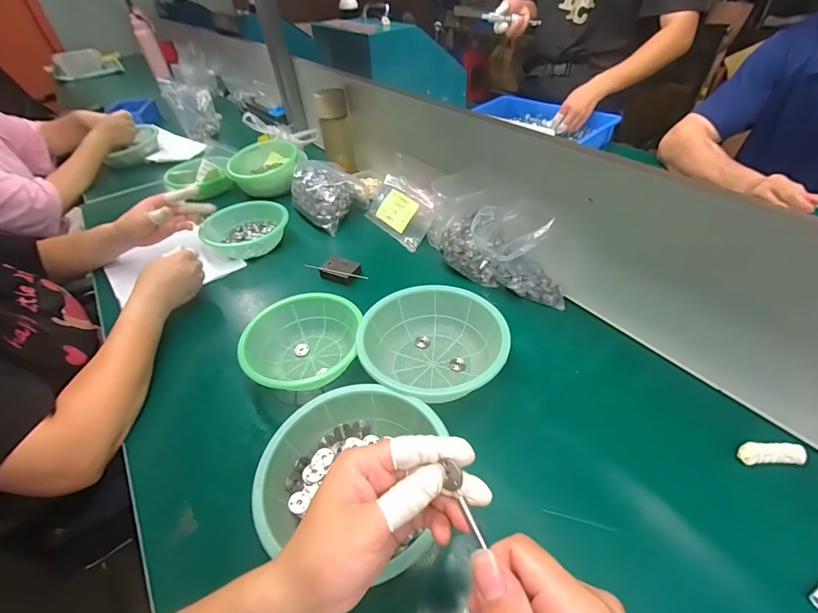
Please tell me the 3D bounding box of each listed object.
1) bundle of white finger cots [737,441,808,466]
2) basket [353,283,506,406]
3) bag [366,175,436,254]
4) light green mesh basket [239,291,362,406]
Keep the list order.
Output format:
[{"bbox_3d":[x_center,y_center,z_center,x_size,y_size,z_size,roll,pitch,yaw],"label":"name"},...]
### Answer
[{"bbox_3d":[0.373,0.151,0.402,0.060,0.011,0.022,-2,43,4],"label":"bundle of white finger cots"},{"bbox_3d":[0.028,0.049,0.515,0.183,0.057,0.179,-15,43,-10],"label":"basket"},{"bbox_3d":[-0.019,-0.195,0.780,0.016,0.107,0.181,18,20,-49],"label":"bag"},{"bbox_3d":[-0.144,0.056,0.539,0.153,0.061,0.160,-9,43,-4],"label":"light green mesh basket"}]

